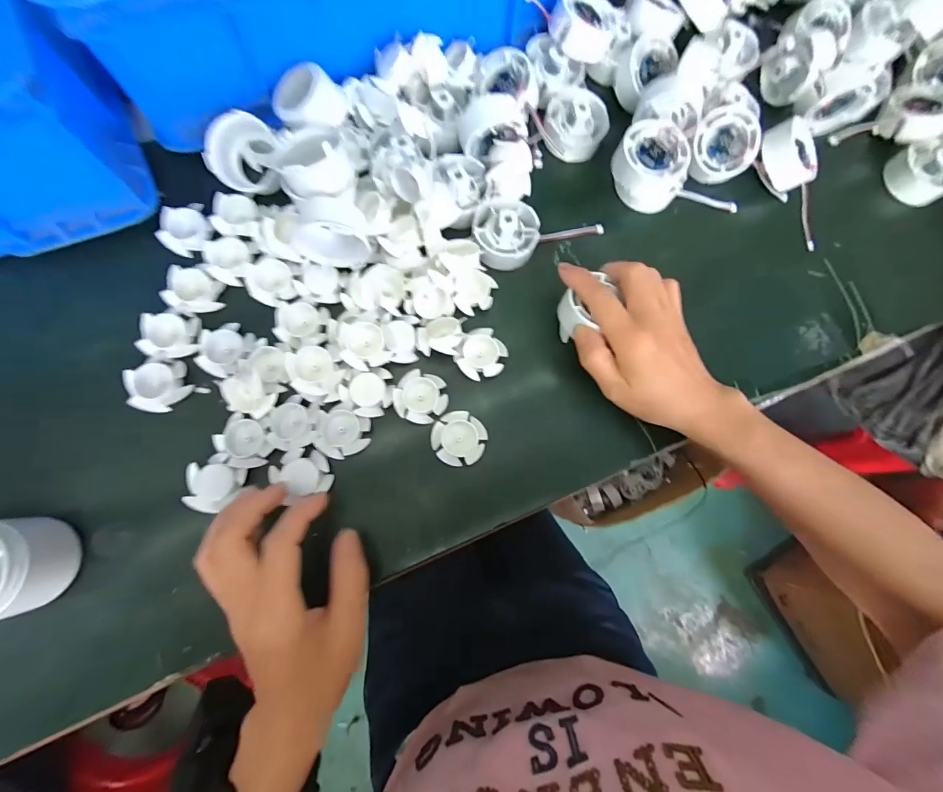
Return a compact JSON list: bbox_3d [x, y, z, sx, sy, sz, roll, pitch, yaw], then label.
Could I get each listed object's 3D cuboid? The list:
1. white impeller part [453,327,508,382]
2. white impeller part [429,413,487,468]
[{"bbox_3d":[0.007,-0.032,0.331,0.038,0.019,0.039,1,81,-6],"label":"white impeller part"},{"bbox_3d":[-0.009,0.033,0.313,0.040,0.013,0.041,1,81,-6],"label":"white impeller part"}]

